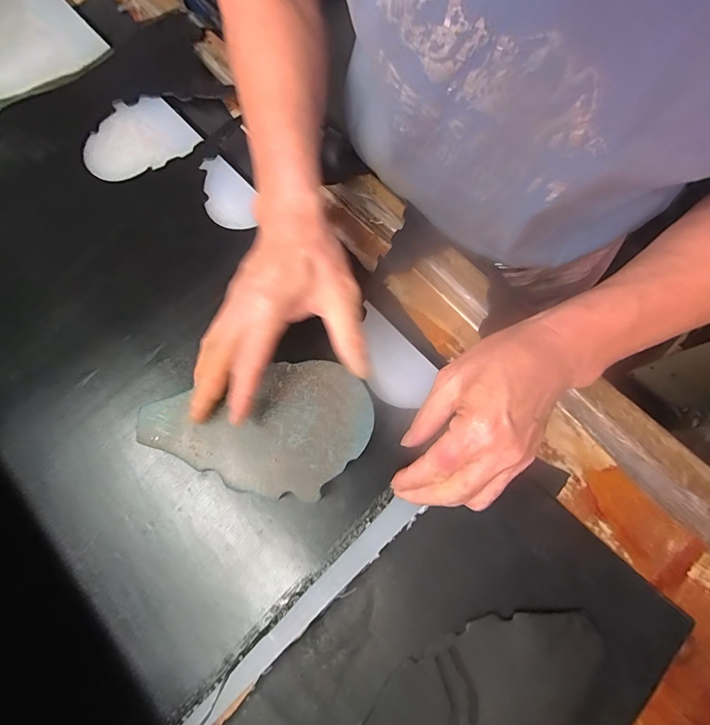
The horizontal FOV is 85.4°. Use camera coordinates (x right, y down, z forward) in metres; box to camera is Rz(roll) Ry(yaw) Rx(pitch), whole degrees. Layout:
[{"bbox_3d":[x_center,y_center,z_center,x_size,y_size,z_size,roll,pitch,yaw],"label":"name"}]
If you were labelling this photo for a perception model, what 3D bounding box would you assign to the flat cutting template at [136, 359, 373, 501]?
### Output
[{"bbox_3d":[-0.077,0.051,0.295,0.174,0.004,0.098,-4,75,2],"label":"flat cutting template"}]

